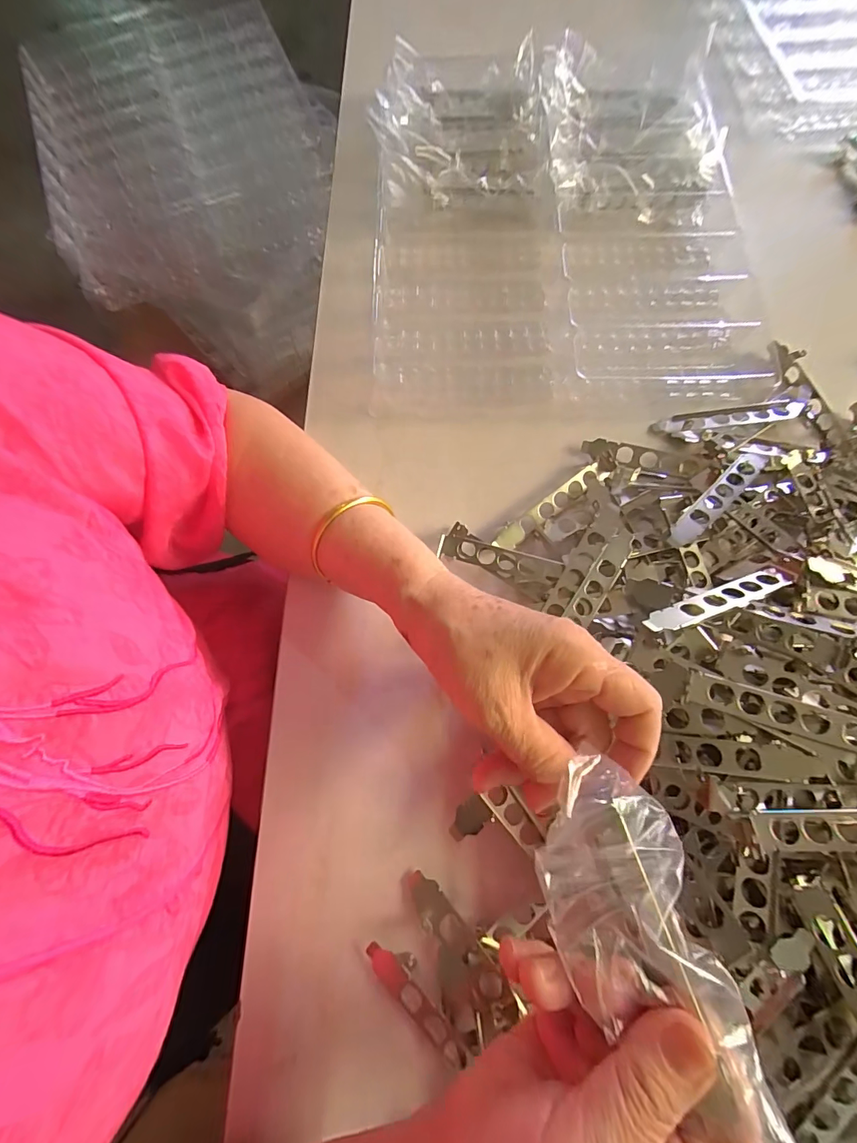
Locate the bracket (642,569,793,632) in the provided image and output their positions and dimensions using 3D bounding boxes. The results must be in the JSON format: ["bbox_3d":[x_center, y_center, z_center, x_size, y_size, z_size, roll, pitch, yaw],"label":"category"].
[{"bbox_3d":[0.185,0.019,0.277,0.113,0.007,0.018,-16,38,-15],"label":"bracket"}]

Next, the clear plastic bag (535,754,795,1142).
[{"bbox_3d":[0.084,0.144,0.176,0.063,0.017,0.123,-13,73,-2],"label":"clear plastic bag"}]

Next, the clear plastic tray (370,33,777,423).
[{"bbox_3d":[0.118,-0.338,0.410,0.346,0.046,0.403,-2,73,1],"label":"clear plastic tray"}]

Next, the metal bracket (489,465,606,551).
[{"bbox_3d":[0.099,-0.051,0.347,0.112,0.009,0.019,-35,75,-8],"label":"metal bracket"}]

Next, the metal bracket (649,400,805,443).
[{"bbox_3d":[0.249,-0.128,0.358,0.108,0.012,0.025,-8,73,0],"label":"metal bracket"}]

